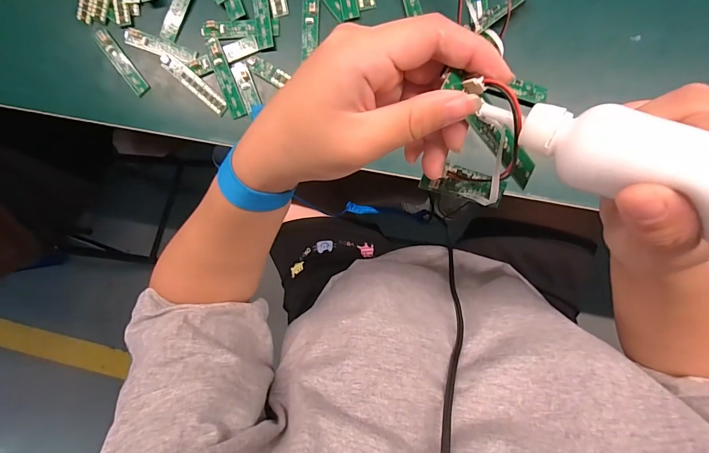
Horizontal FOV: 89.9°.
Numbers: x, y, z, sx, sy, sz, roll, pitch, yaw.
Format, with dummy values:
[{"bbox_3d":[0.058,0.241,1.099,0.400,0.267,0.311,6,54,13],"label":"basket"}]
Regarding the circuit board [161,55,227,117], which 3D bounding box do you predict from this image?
[{"bbox_3d":[-0.175,-0.155,0.387,0.087,0.007,0.017,43,96,3],"label":"circuit board"}]

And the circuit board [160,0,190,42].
[{"bbox_3d":[-0.189,-0.240,0.381,0.019,0.005,0.076,28,95,4],"label":"circuit board"}]

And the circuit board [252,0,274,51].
[{"bbox_3d":[-0.098,-0.227,0.371,0.018,0.004,0.078,-6,92,6],"label":"circuit board"}]

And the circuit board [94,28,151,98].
[{"bbox_3d":[-0.260,-0.184,0.396,0.017,0.006,0.082,-34,88,6],"label":"circuit board"}]

